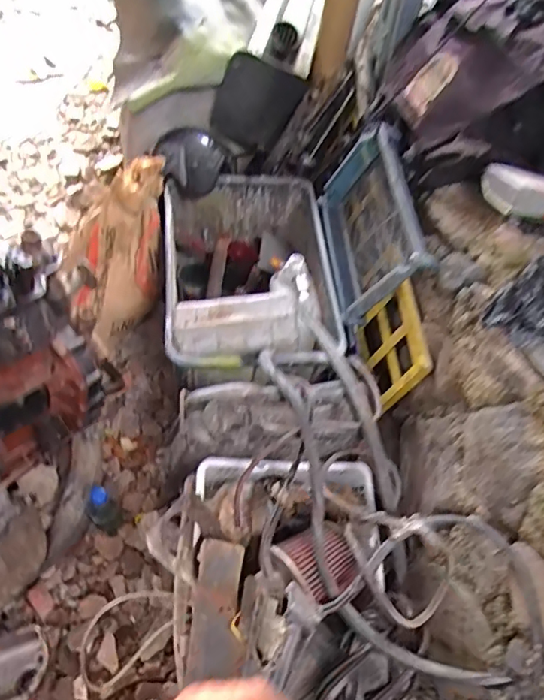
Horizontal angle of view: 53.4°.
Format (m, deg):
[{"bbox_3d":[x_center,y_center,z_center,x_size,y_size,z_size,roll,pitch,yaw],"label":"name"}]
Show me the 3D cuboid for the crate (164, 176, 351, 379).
[{"bbox_3d":[-0.069,-0.147,1.438,0.430,0.308,0.617,0,51,-11],"label":"crate"}]

